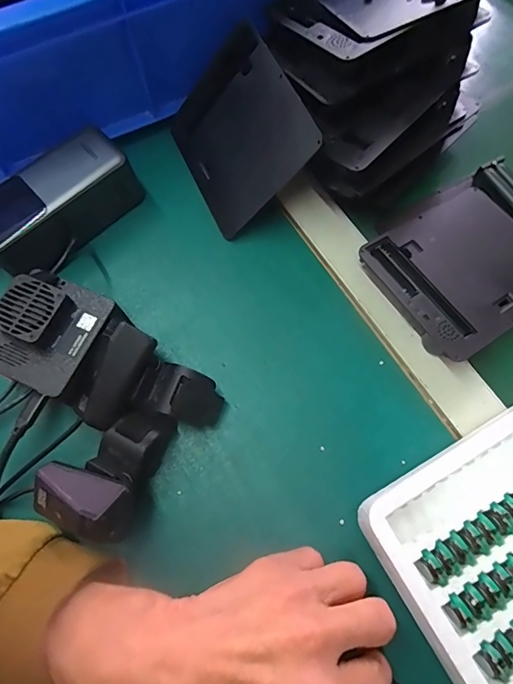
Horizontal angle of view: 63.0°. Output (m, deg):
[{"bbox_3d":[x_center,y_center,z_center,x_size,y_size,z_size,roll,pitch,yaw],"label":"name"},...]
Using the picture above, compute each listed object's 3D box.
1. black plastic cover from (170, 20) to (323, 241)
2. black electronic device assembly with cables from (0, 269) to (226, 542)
[{"bbox_3d":[-0.017,-0.168,0.337,0.111,0.008,0.131,-36,69,36],"label":"black plastic cover"},{"bbox_3d":[-0.116,0.039,0.281,0.151,0.058,0.119,34,74,14],"label":"black electronic device assembly with cables"}]

